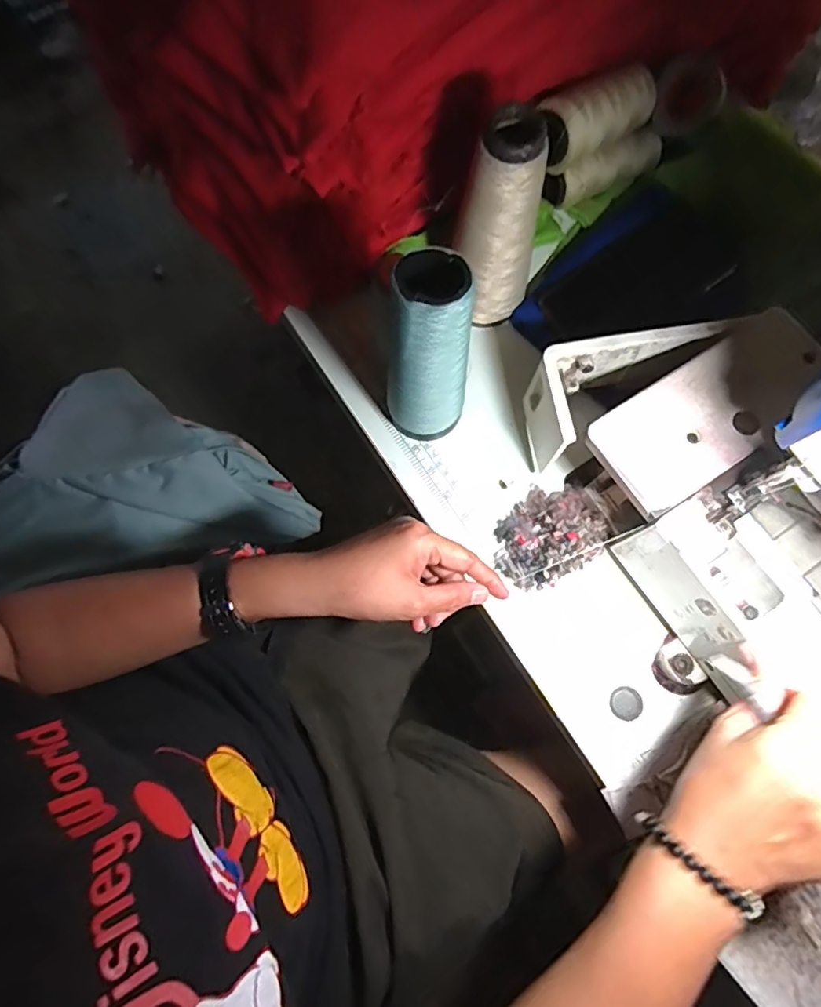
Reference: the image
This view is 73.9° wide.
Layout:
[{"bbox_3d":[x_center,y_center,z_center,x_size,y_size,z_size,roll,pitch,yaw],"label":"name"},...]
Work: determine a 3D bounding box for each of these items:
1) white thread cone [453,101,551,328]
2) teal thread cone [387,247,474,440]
[{"bbox_3d":[0.069,-0.214,0.436,0.060,0.165,0.056,-36,78,-9],"label":"white thread cone"},{"bbox_3d":[0.014,-0.105,0.404,0.064,0.188,0.054,8,75,2],"label":"teal thread cone"}]

